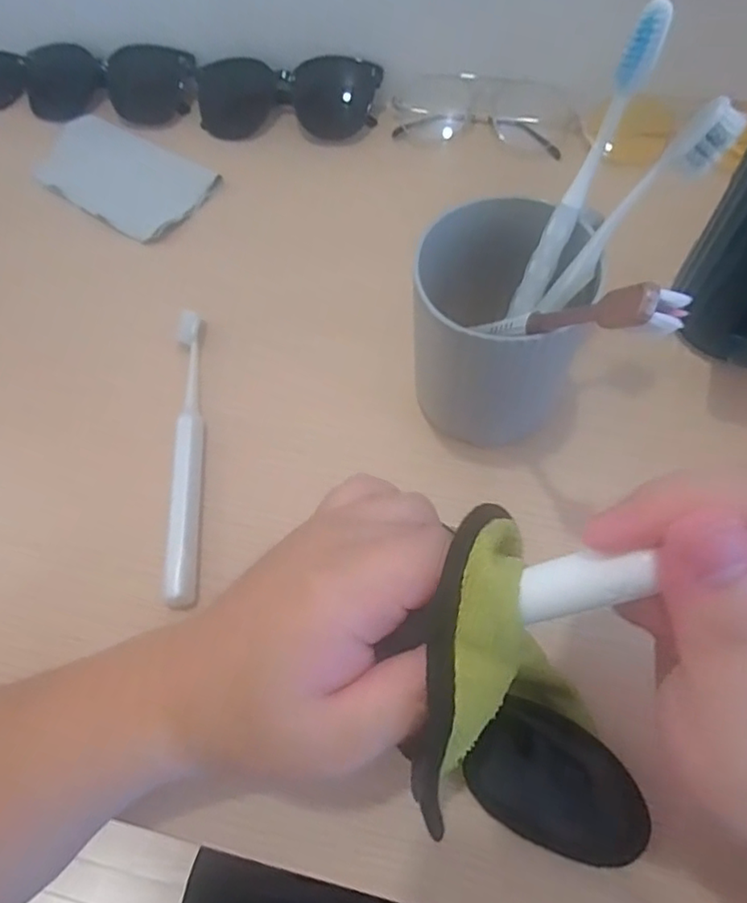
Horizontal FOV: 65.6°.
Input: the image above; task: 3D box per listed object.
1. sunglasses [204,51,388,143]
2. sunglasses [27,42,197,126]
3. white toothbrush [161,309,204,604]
[{"bbox_3d":[-0.067,-0.262,0.429,0.137,0.031,0.044,3,65,5],"label":"sunglasses"},{"bbox_3d":[-0.208,-0.284,0.446,0.137,0.033,0.046,7,66,7],"label":"sunglasses"},{"bbox_3d":[-0.105,-0.003,0.325,0.014,0.016,0.175,-6,65,1],"label":"white toothbrush"}]

